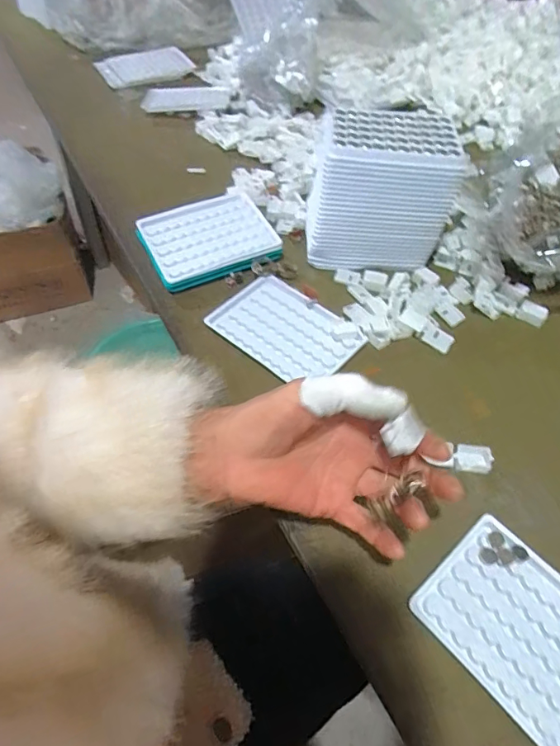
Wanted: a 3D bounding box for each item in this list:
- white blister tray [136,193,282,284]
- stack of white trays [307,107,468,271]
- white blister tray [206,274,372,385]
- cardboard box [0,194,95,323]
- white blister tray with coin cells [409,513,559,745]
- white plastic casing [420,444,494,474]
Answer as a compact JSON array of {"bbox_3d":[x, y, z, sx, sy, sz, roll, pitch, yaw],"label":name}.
[{"bbox_3d":[-0.076,-0.149,0.497,0.129,0.006,0.091,-23,64,-18],"label":"white blister tray"},{"bbox_3d":[0.104,-0.187,0.477,0.138,0.117,0.088,5,54,4],"label":"stack of white trays"},{"bbox_3d":[0.005,-0.042,0.447,0.127,0.010,0.088,34,61,22],"label":"white blister tray"},{"bbox_3d":[-0.702,-0.326,1.288,0.321,0.261,0.211,-12,54,-12],"label":"cardboard box"},{"bbox_3d":[0.161,0.168,0.295,0.094,0.007,0.130,-35,61,-23],"label":"white blister tray with coin cells"},{"bbox_3d":[0.153,0.069,0.371,0.029,0.013,0.018,7,54,5],"label":"white plastic casing"}]

